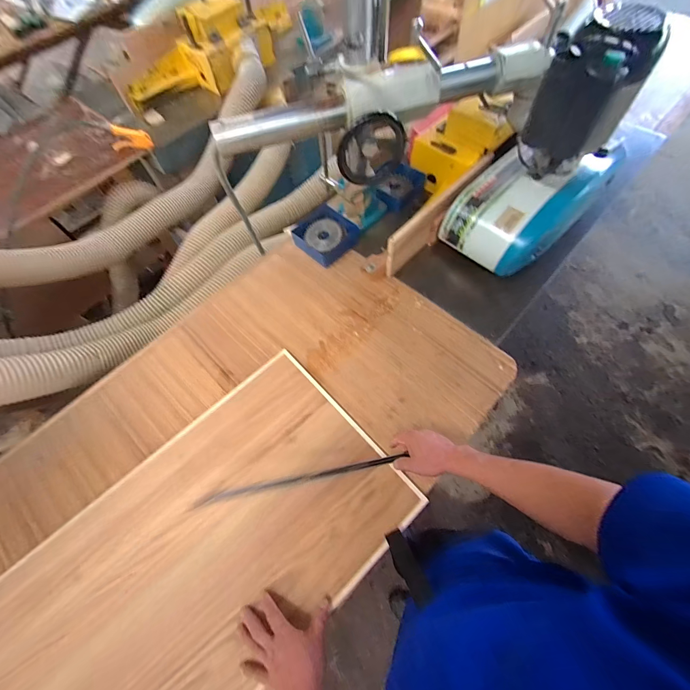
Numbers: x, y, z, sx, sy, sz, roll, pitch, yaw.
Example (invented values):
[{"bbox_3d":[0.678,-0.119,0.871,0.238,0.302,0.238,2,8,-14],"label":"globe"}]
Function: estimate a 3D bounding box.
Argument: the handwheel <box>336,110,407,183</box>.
[{"bbox_3d":[0.059,-0.437,0.727,0.155,0.123,0.054,-12,63,-3],"label":"handwheel"}]

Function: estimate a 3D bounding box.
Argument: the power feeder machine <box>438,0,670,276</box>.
[{"bbox_3d":[0.501,-0.488,0.785,0.329,0.424,0.449,33,70,17],"label":"power feeder machine"}]

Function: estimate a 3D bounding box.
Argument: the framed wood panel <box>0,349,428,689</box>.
[{"bbox_3d":[-0.297,0.425,0.634,0.828,0.033,0.477,-40,68,-17],"label":"framed wood panel"}]

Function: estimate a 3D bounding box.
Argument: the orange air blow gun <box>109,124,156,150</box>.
[{"bbox_3d":[-0.834,-0.800,1.246,0.139,0.110,0.026,-41,68,-17],"label":"orange air blow gun"}]

